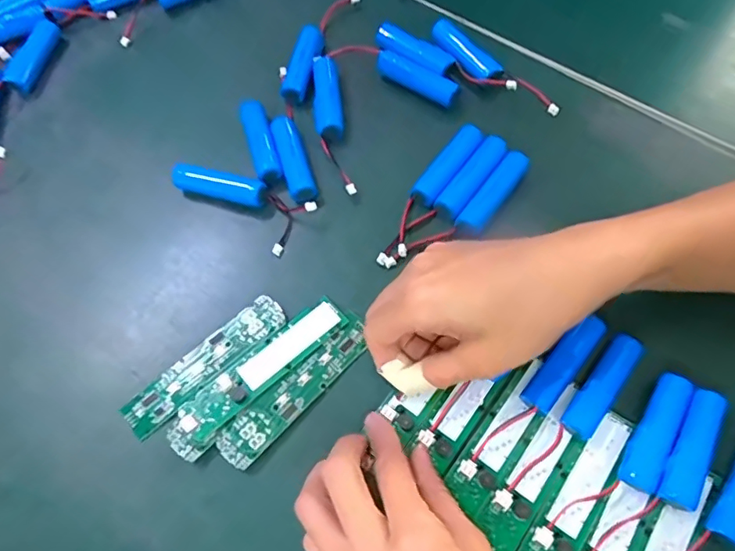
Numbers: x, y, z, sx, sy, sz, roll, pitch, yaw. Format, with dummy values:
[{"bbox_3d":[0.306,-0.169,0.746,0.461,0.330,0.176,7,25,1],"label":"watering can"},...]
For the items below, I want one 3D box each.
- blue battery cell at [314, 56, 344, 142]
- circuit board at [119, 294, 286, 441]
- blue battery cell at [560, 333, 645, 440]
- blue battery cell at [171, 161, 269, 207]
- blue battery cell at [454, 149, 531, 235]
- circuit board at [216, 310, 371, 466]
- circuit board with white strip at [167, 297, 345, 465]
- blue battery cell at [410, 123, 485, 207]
[{"bbox_3d":[-0.031,-0.137,0.420,0.020,0.013,0.075,-6,65,0],"label":"blue battery cell"},{"bbox_3d":[-0.102,0.056,0.342,0.113,0.010,0.028,-39,70,-14],"label":"circuit board"},{"bbox_3d":[0.136,0.064,0.316,0.018,0.013,0.067,35,71,17],"label":"blue battery cell"},{"bbox_3d":[-0.106,-0.064,0.391,0.073,0.022,0.020,15,67,9],"label":"blue battery cell"},{"bbox_3d":[0.087,-0.054,0.374,0.018,0.018,0.070,35,71,17],"label":"blue battery cell"},{"bbox_3d":[-0.042,0.069,0.334,0.026,0.007,0.113,41,73,19],"label":"circuit board"},{"bbox_3d":[-0.068,0.060,0.336,0.127,0.012,0.028,-42,70,-15],"label":"circuit board with white strip"},{"bbox_3d":[0.058,-0.077,0.386,0.020,0.019,0.065,35,71,17],"label":"blue battery cell"}]

